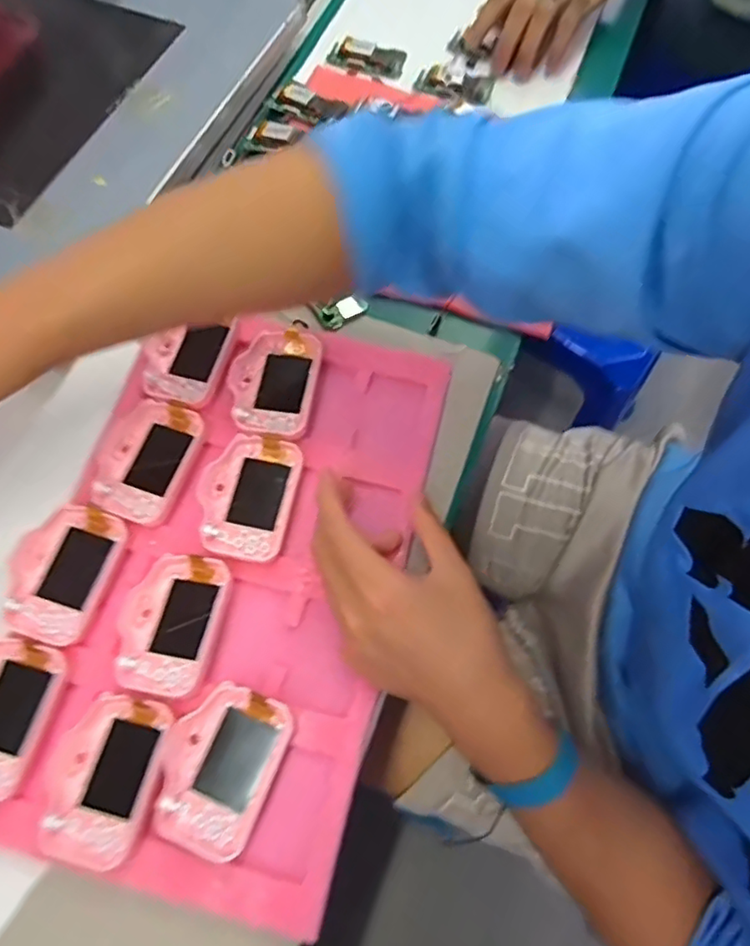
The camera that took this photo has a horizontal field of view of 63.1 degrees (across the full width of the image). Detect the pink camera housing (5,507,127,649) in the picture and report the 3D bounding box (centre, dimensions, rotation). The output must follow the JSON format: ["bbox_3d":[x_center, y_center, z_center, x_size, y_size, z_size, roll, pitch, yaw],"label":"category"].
[{"bbox_3d":[-0.200,0.061,0.388,0.051,0.018,0.083,15,68,7],"label":"pink camera housing"}]

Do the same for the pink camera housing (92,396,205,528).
[{"bbox_3d":[-0.157,-0.010,0.418,0.058,0.010,0.083,14,68,6],"label":"pink camera housing"}]

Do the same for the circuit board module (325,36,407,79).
[{"bbox_3d":[-0.007,-0.404,0.591,0.071,0.011,0.046,14,68,6],"label":"circuit board module"}]

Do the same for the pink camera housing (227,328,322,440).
[{"bbox_3d":[-0.073,-0.064,0.441,0.059,0.016,0.086,8,68,4],"label":"pink camera housing"}]

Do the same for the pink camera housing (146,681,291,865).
[{"bbox_3d":[-0.089,0.165,0.348,0.062,0.016,0.082,20,69,9],"label":"pink camera housing"}]

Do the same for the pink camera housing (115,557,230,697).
[{"bbox_3d":[-0.129,0.091,0.379,0.060,0.016,0.083,11,68,5],"label":"pink camera housing"}]

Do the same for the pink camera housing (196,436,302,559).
[{"bbox_3d":[-0.086,0.015,0.408,0.059,0.014,0.083,10,68,5],"label":"pink camera housing"}]

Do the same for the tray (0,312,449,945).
[{"bbox_3d":[-0.094,0.055,0.395,0.223,0.024,0.360,15,68,6],"label":"tray"}]

